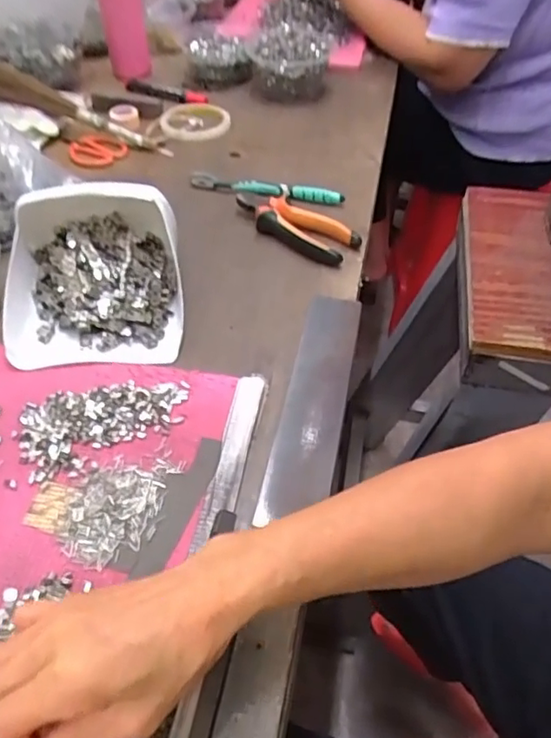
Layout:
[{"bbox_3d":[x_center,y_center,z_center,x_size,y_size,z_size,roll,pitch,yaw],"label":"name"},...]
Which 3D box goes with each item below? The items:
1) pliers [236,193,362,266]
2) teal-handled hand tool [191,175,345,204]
[{"bbox_3d":[0.023,-0.156,0.639,0.054,0.026,0.148,-33,56,-28],"label":"pliers"},{"bbox_3d":[-0.013,-0.211,0.699,0.184,0.022,0.019,11,48,8],"label":"teal-handled hand tool"}]

